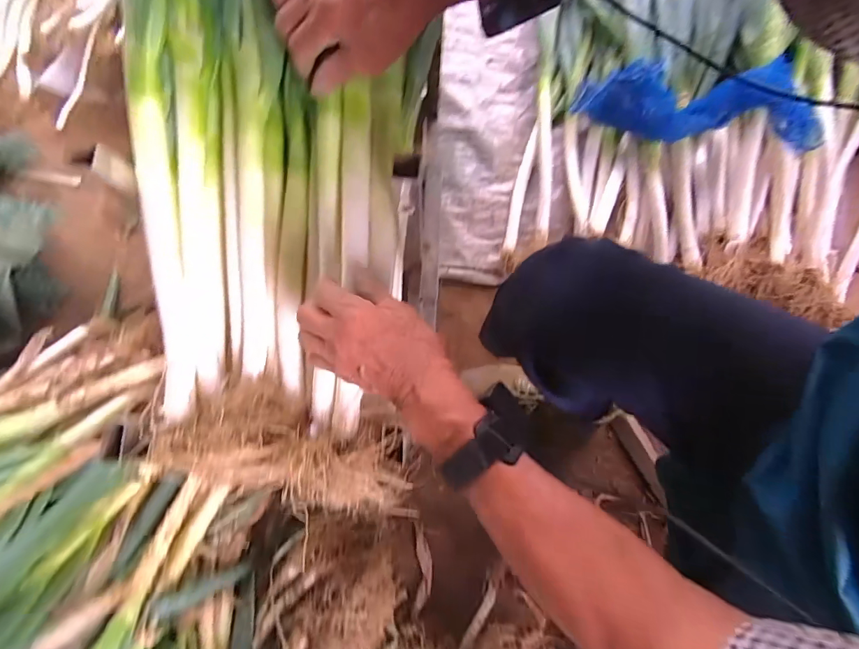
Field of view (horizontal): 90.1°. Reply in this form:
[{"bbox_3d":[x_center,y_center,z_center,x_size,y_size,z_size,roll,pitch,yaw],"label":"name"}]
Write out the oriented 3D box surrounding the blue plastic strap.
[{"bbox_3d":[0.452,-0.374,0.733,0.382,0.098,0.118,8,80,2],"label":"blue plastic strap"}]

